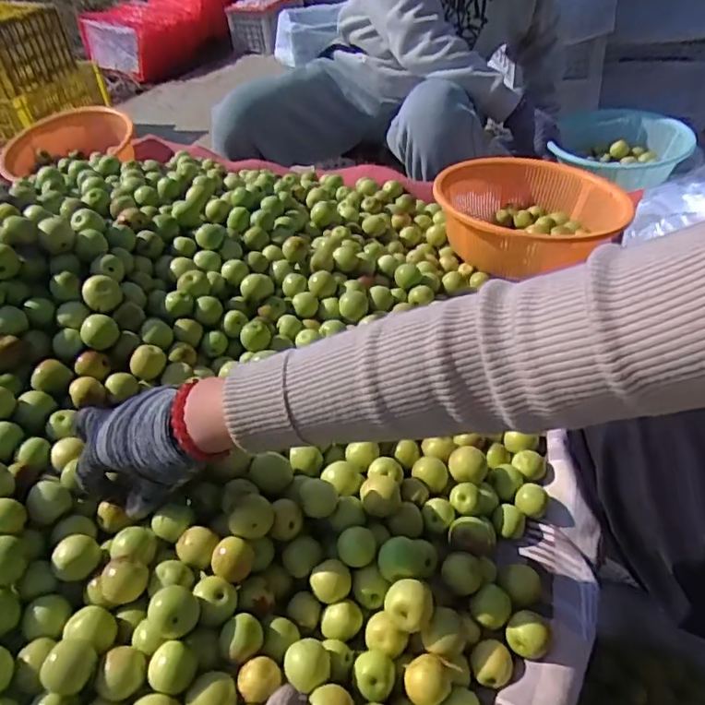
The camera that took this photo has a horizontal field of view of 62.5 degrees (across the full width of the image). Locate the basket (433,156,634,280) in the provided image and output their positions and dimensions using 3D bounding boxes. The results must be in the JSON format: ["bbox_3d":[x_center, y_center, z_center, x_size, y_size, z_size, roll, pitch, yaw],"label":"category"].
[{"bbox_3d":[0.242,-0.193,0.835,0.254,0.103,0.239,15,45,23],"label":"basket"}]

